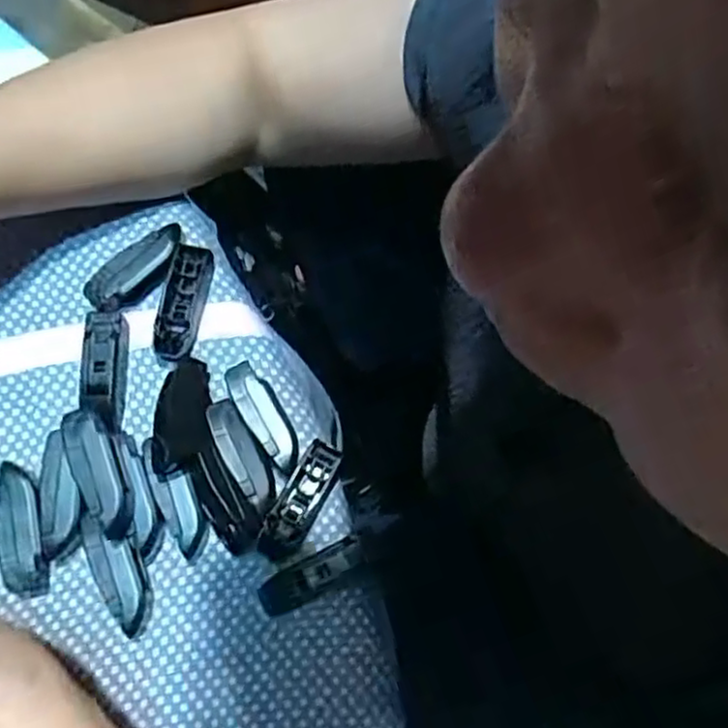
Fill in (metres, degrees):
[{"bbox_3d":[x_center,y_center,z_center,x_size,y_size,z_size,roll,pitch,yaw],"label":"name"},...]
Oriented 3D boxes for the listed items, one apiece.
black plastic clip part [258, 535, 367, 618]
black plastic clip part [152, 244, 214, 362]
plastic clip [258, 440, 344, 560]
[{"bbox_3d":[-0.023,0.092,0.302,0.048,0.008,0.016,-27,78,-9],"label":"black plastic clip part"},{"bbox_3d":[-0.086,-0.029,0.331,0.018,0.014,0.055,10,75,0],"label":"black plastic clip part"},{"bbox_3d":[-0.029,0.061,0.311,0.016,0.009,0.054,29,76,5],"label":"plastic clip"}]

